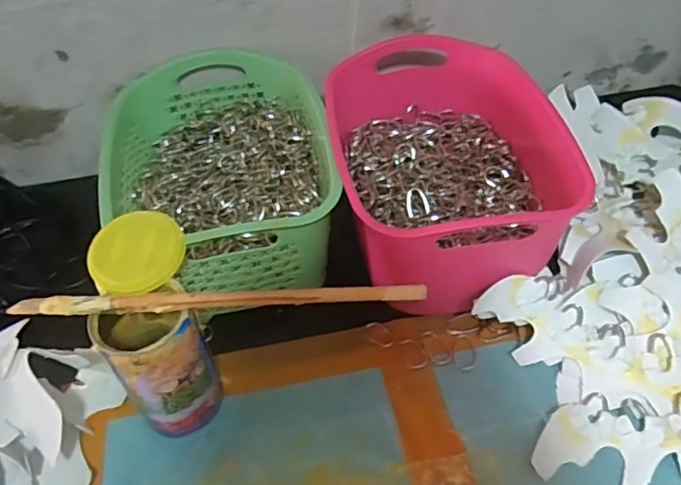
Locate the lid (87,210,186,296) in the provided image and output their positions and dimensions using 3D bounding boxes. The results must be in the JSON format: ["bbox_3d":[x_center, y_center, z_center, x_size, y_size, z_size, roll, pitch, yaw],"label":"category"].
[{"bbox_3d":[-0.141,0.007,0.394,0.064,0.005,0.062,-1,64,2],"label":"lid"}]

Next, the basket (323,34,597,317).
[{"bbox_3d":[0.093,-0.067,0.537,0.191,0.118,0.267,-6,48,-2],"label":"basket"}]

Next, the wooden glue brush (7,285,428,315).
[{"bbox_3d":[-0.080,0.038,0.372,0.268,0.011,0.011,-3,48,1],"label":"wooden glue brush"}]

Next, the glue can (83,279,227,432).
[{"bbox_3d":[-0.129,0.087,0.417,0.060,0.120,0.067,-20,49,-14],"label":"glue can"}]

